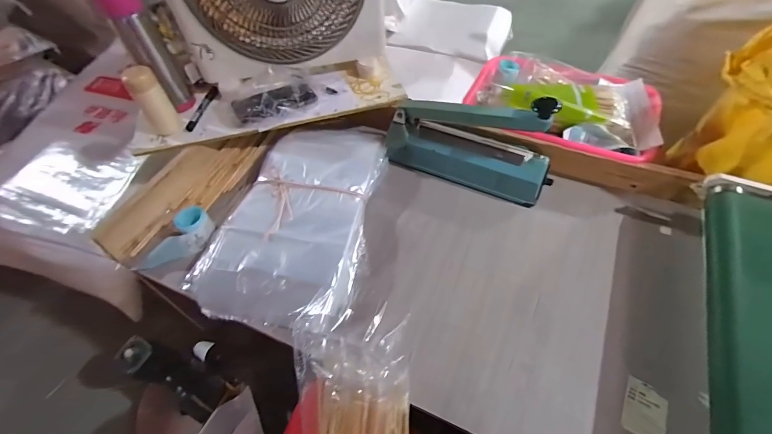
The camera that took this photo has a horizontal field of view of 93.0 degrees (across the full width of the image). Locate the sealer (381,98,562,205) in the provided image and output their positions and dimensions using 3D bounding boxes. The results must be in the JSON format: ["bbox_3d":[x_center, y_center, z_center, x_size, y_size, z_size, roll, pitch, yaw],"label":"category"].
[{"bbox_3d":[0.153,-0.151,0.666,0.299,0.163,0.103,20,57,16],"label":"sealer"}]

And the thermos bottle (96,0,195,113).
[{"bbox_3d":[-0.437,-0.304,0.679,0.066,0.234,0.058,-28,57,-17],"label":"thermos bottle"}]

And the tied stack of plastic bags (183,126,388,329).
[{"bbox_3d":[-0.144,-0.025,0.658,0.256,0.058,0.435,10,55,9],"label":"tied stack of plastic bags"}]

